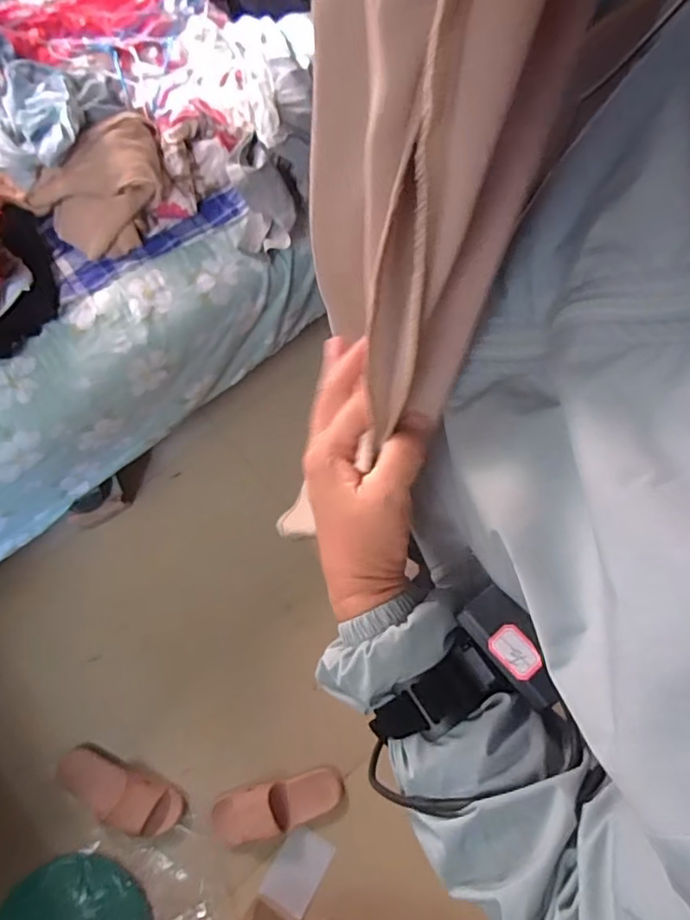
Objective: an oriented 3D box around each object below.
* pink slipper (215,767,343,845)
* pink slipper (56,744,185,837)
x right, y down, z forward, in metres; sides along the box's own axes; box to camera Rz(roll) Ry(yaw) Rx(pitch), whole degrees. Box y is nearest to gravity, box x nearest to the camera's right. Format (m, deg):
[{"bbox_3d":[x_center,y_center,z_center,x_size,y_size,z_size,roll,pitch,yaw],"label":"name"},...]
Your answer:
[{"bbox_3d":[-0.132,0.691,1.139,0.261,0.055,0.096,-11,72,-6],"label":"pink slipper"},{"bbox_3d":[-0.448,0.650,1.118,0.262,0.056,0.099,25,72,6],"label":"pink slipper"}]

